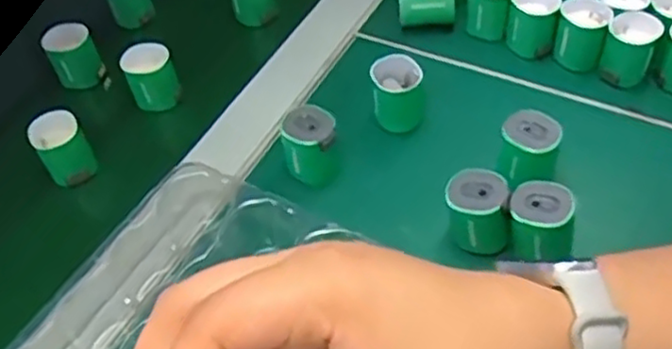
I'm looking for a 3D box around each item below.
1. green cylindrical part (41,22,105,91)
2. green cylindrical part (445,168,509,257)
[{"bbox_3d":[-0.179,-0.081,0.484,0.030,0.036,0.026,-21,50,-12],"label":"green cylindrical part"},{"bbox_3d":[0.071,0.018,0.358,0.031,0.034,0.026,7,50,11],"label":"green cylindrical part"}]

